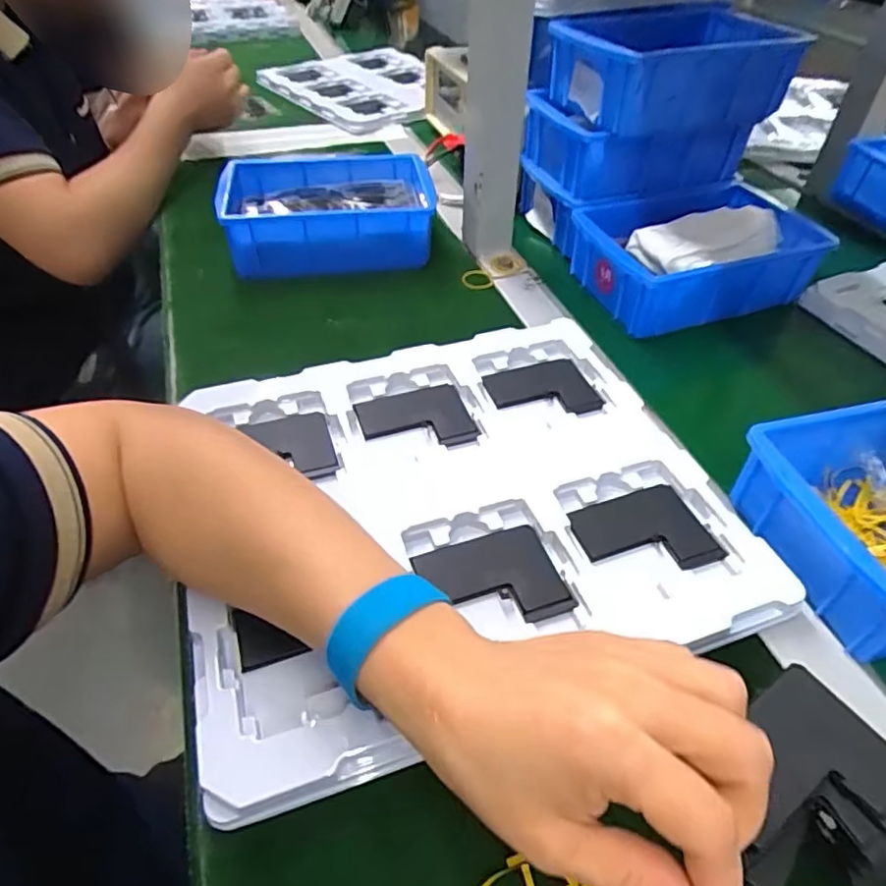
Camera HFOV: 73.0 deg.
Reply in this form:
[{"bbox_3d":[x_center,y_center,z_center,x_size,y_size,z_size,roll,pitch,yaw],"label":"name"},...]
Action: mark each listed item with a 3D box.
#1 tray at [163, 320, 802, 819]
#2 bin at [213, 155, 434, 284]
[{"bbox_3d":[0.007,0.034,0.382,0.318,0.031,0.273,-14,46,-14],"label":"tray"},{"bbox_3d":[-0.110,-0.231,0.609,0.210,0.065,0.130,-7,47,-7],"label":"bin"}]

